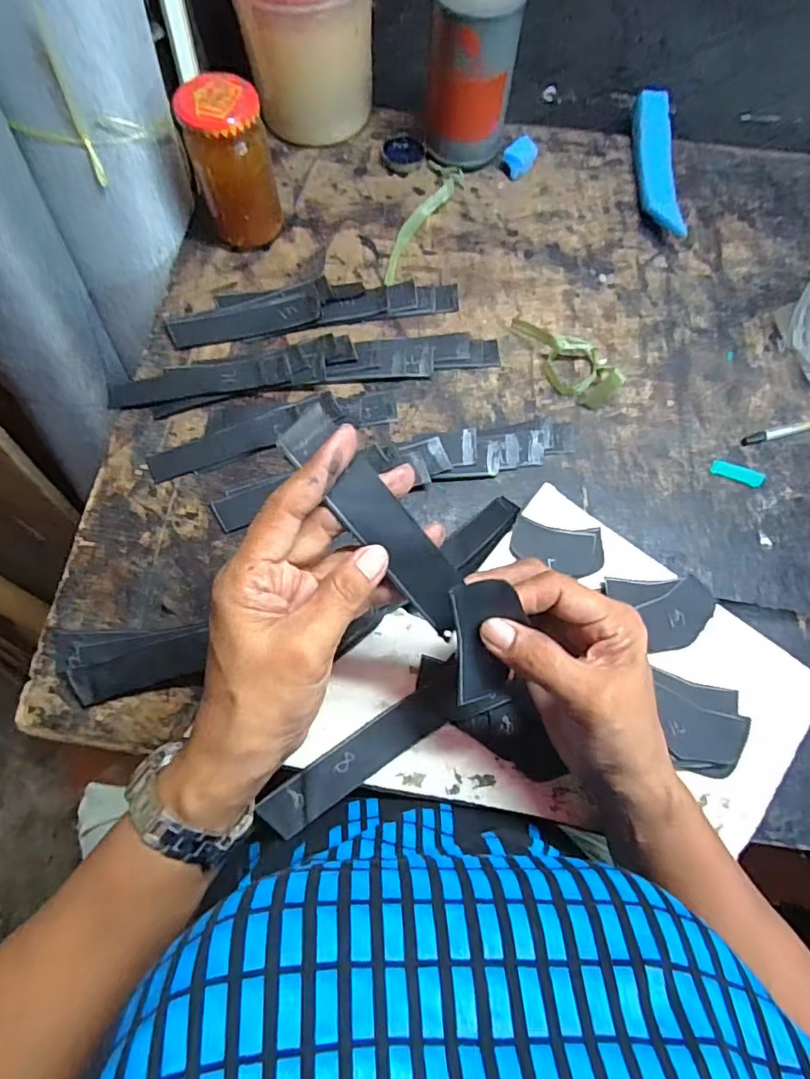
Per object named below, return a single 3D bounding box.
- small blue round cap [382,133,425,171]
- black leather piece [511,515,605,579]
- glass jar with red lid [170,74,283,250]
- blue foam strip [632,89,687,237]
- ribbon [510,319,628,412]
[{"bbox_3d":[-0.001,-0.372,0.531,0.040,0.007,0.046,0,70,-1],"label":"small blue round cap"},{"bbox_3d":[0.105,0.005,0.376,0.061,0.006,0.033,8,70,1],"label":"black leather piece"},{"bbox_3d":[-0.136,-0.299,0.449,0.058,0.111,0.054,0,70,-1],"label":"glass jar with red lid"},{"bbox_3d":[0.236,-0.352,0.522,0.032,0.028,0.171,3,70,0],"label":"blue foam strip"},{"bbox_3d":[0.129,-0.152,0.444,0.100,0.033,0.049,35,73,11],"label":"ribbon"}]

